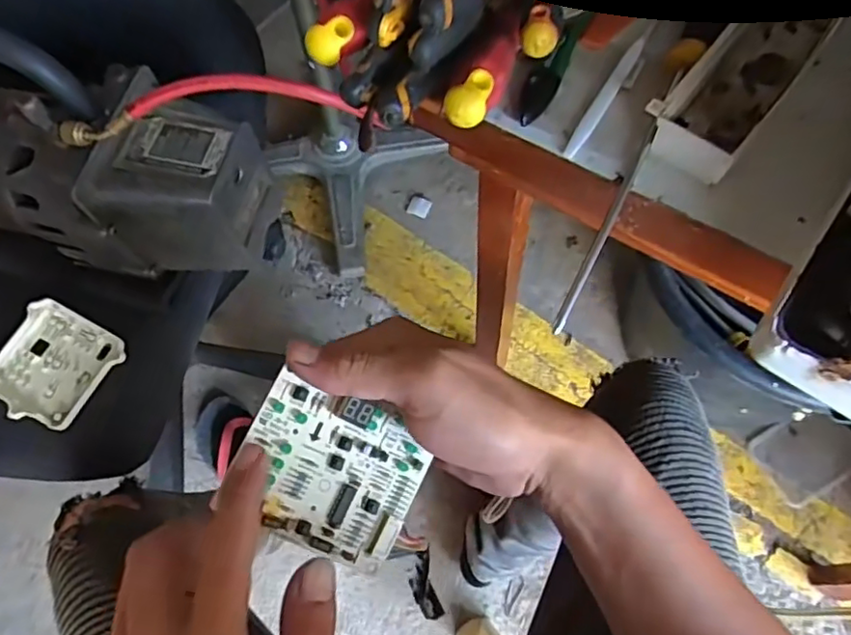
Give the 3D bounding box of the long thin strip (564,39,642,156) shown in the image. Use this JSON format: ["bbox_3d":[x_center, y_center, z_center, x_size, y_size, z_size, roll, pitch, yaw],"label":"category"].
[{"bbox_3d":[0.118,-0.144,0.400,0.010,0.009,0.102,29,72,15],"label":"long thin strip"}]

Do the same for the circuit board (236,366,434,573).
[{"bbox_3d":[-0.045,0.076,0.294,0.088,0.010,0.069,29,78,-14],"label":"circuit board"}]

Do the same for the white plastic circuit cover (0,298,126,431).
[{"bbox_3d":[-0.366,0.046,0.593,0.103,0.017,0.104,27,72,14],"label":"white plastic circuit cover"}]

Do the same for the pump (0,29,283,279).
[{"bbox_3d":[-0.357,-0.144,0.537,0.390,0.211,0.138,-2,68,3],"label":"pump"}]

